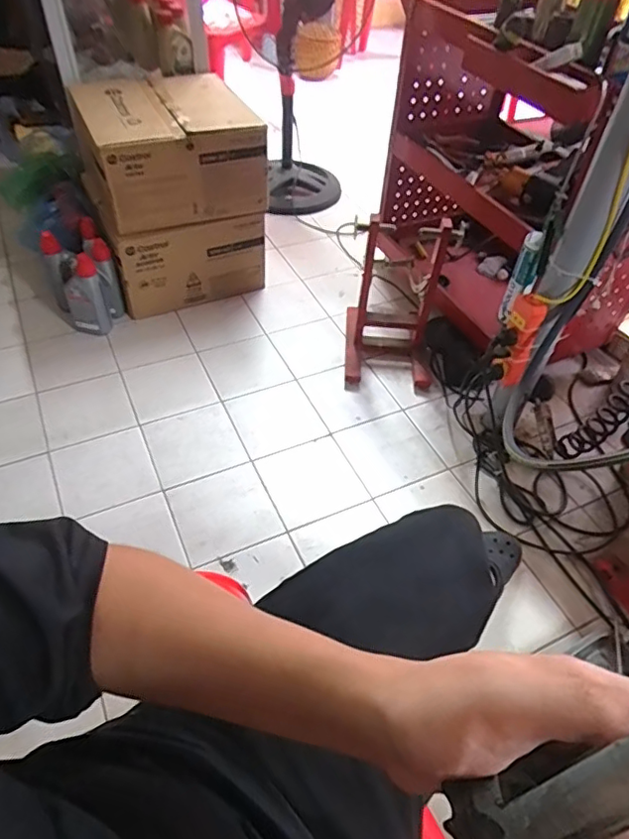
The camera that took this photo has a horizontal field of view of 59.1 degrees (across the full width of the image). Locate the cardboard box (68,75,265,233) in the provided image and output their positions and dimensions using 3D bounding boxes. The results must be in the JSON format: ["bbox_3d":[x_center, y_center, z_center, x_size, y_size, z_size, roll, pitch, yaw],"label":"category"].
[{"bbox_3d":[-0.385,-0.707,1.456,0.398,0.245,0.429,-19,51,-19],"label":"cardboard box"}]

